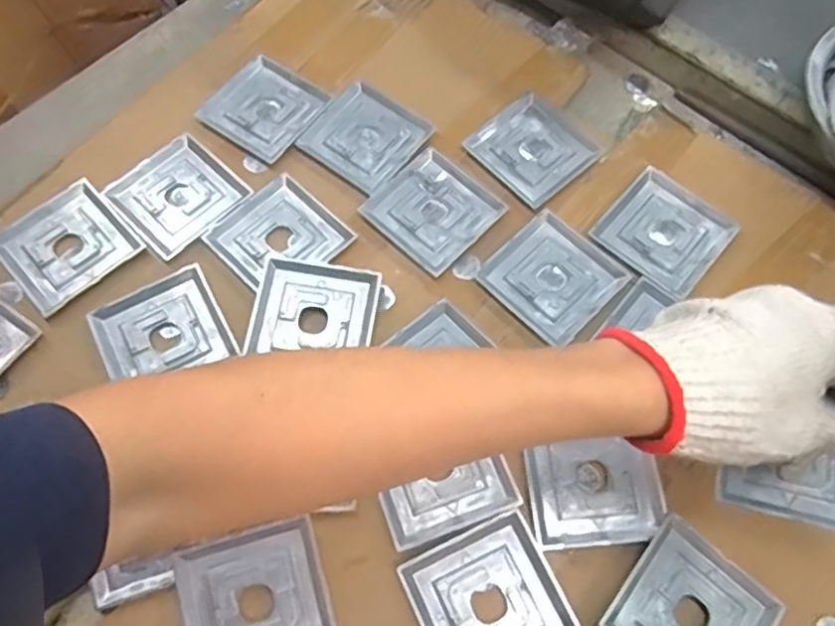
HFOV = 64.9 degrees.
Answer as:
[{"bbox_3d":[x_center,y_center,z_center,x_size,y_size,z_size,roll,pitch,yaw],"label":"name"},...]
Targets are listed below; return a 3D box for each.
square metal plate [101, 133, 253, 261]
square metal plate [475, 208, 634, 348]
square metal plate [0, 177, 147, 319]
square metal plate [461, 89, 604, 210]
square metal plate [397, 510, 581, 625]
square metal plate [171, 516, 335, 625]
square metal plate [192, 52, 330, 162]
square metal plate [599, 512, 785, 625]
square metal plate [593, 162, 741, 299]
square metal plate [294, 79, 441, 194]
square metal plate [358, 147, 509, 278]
[{"bbox_3d":[-0.203,-0.099,0.556,0.089,0.015,0.090,41,72,17],"label":"square metal plate"},{"bbox_3d":[0.107,-0.030,0.520,0.090,0.004,0.090,-41,72,-16],"label":"square metal plate"},{"bbox_3d":[-0.285,-0.056,0.530,0.092,0.006,0.094,-41,72,-16],"label":"square metal plate"},{"bbox_3d":[0.102,-0.145,0.574,0.089,0.006,0.090,-40,71,-16],"label":"square metal plate"},{"bbox_3d":[0.047,0.188,0.424,0.092,0.005,0.093,-24,68,-10],"label":"square metal plate"},{"bbox_3d":[-0.104,0.189,0.421,0.092,0.010,0.085,-16,67,-6],"label":"square metal plate"},{"bbox_3d":[-0.138,-0.187,0.593,0.091,0.004,0.089,32,70,14],"label":"square metal plate"},{"bbox_3d":[0.173,0.191,0.412,0.088,0.011,0.088,37,71,16],"label":"square metal plate"},{"bbox_3d":[0.205,-0.069,0.544,0.091,0.005,0.095,40,72,16],"label":"square metal plate"},{"bbox_3d":[-0.046,-0.156,0.578,0.089,0.005,0.089,36,71,15],"label":"square metal plate"},{"bbox_3d":[0.014,-0.086,0.549,0.090,0.005,0.088,41,72,17],"label":"square metal plate"}]

